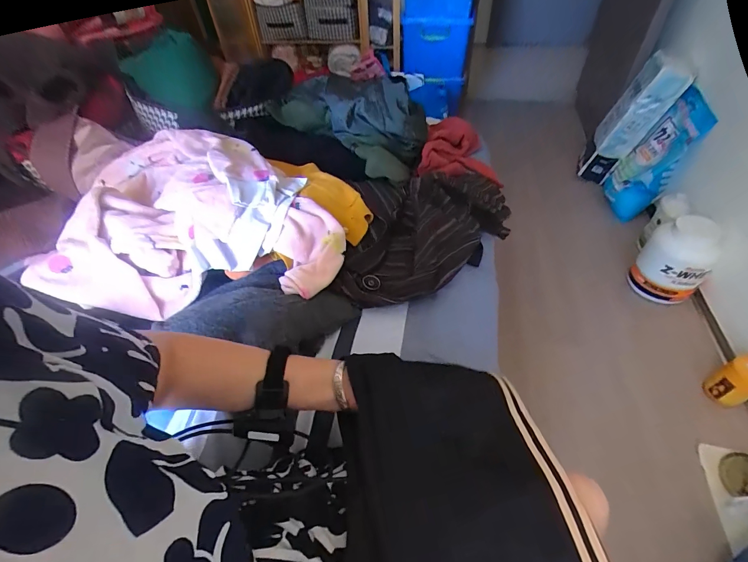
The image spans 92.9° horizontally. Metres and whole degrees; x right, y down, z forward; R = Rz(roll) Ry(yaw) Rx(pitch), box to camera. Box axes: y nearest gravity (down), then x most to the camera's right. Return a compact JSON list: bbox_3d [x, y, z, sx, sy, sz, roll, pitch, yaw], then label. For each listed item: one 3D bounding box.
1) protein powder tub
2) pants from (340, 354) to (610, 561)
[{"bbox_3d":[0.992,-0.063,1.182,0.182,0.259,0.168,-2,47,2],"label":"protein powder tub"},{"bbox_3d":[0.101,0.255,0.353,0.237,0.037,0.410,-8,47,-4],"label":"pants"}]

